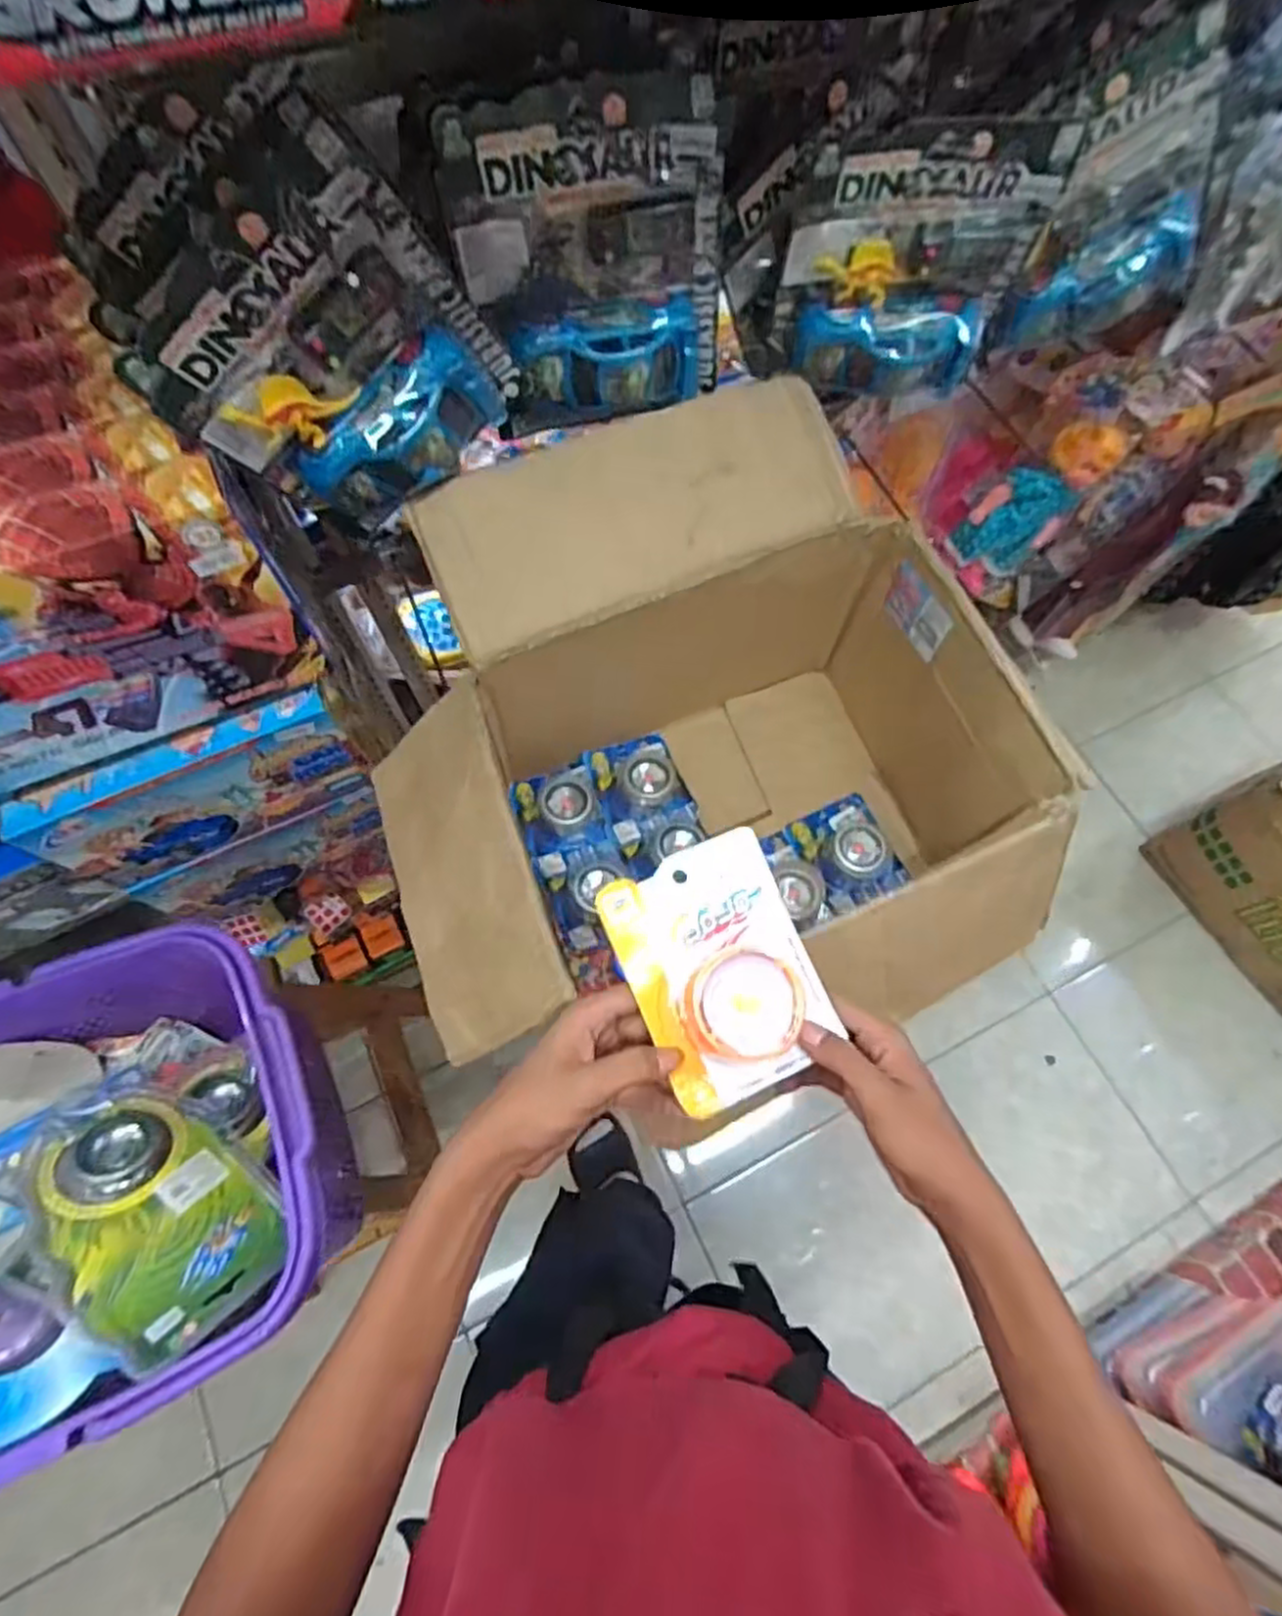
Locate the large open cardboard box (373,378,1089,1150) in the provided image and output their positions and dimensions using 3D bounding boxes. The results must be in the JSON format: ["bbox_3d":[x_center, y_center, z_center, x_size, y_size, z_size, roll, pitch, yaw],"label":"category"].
[{"bbox_3d":[0.043,-0.024,0.659,0.519,0.304,0.487,-26,70,-11],"label":"large open cardboard box"}]

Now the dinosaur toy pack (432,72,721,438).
[{"bbox_3d":[-0.034,-0.403,0.554,0.197,0.183,0.091,-2,67,-2],"label":"dinosaur toy pack"}]

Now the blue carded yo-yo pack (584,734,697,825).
[{"bbox_3d":[-0.003,-0.034,0.802,0.096,0.038,0.108,-21,69,-10],"label":"blue carded yo-yo pack"}]

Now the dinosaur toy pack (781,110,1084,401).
[{"bbox_3d":[0.214,-0.429,0.594,0.195,0.181,0.048,0,67,-1],"label":"dinosaur toy pack"}]

